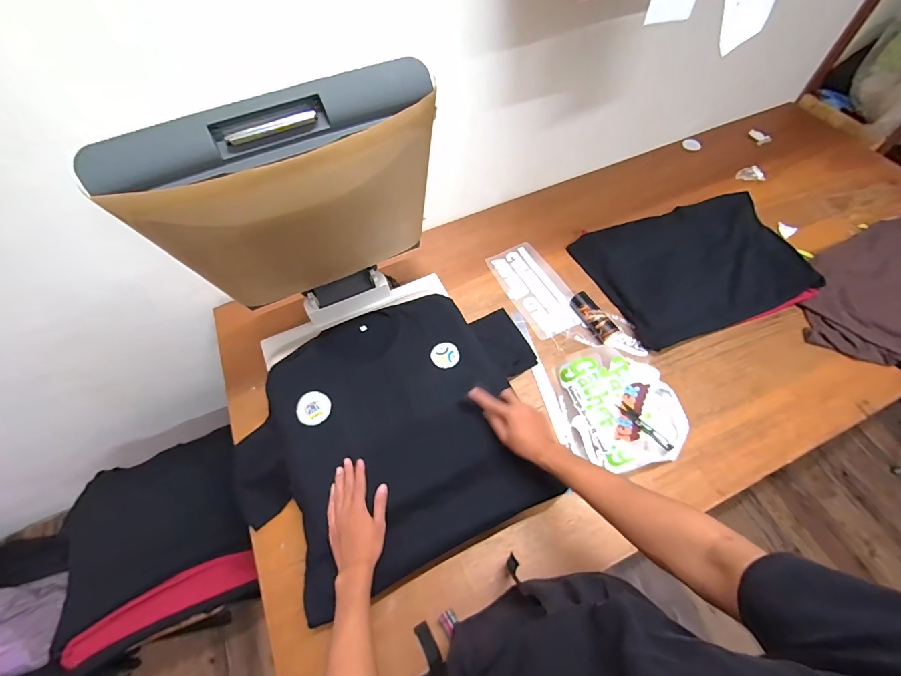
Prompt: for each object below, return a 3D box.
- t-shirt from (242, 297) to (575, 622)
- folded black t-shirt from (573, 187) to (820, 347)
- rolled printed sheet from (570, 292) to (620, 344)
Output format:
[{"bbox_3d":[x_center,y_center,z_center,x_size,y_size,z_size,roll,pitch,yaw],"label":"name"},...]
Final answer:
[{"bbox_3d":[-0.070,0.162,0.761,0.591,0.110,0.471,-23,62,-11],"label":"t-shirt"},{"bbox_3d":[0.606,-0.191,0.975,0.481,0.036,0.350,-21,64,-4],"label":"folded black t-shirt"},{"bbox_3d":[0.336,-0.053,0.912,0.047,0.035,0.129,-27,63,-13],"label":"rolled printed sheet"}]

